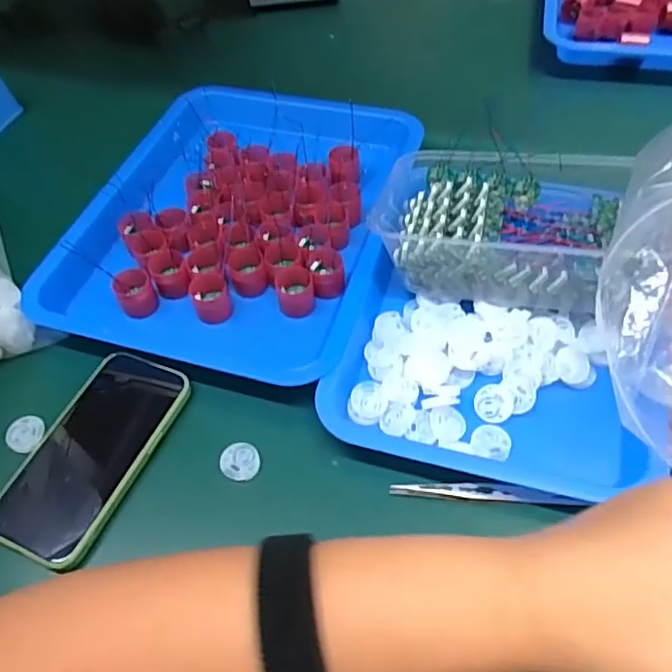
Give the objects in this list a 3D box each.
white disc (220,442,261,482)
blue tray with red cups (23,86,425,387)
[{"bbox_3d":[-0.065,0.085,0.398,0.025,0.007,0.025,-2,54,3],"label":"white disc"},{"bbox_3d":[-0.082,-0.112,0.512,0.263,0.038,0.309,13,56,13],"label":"blue tray with red cups"}]

